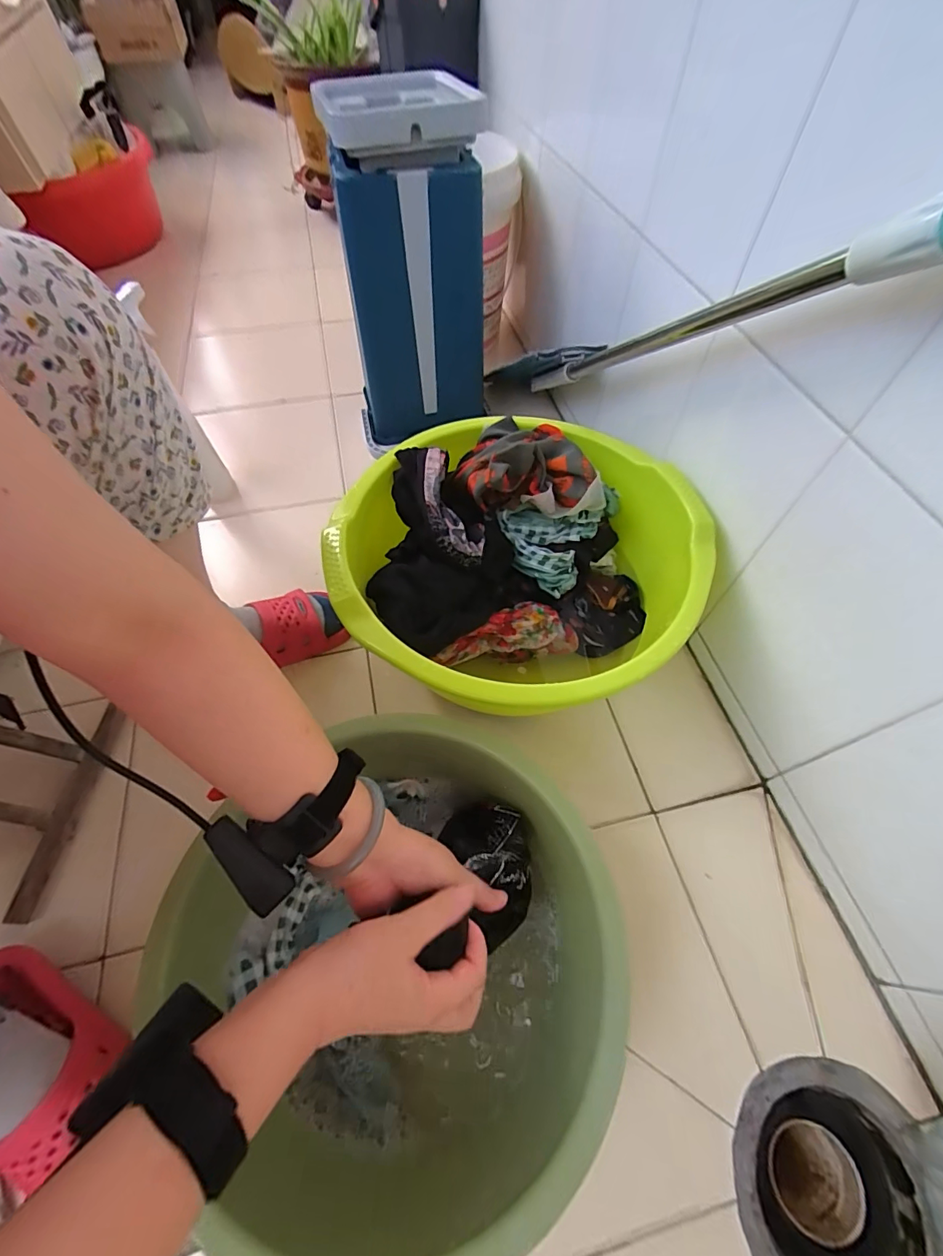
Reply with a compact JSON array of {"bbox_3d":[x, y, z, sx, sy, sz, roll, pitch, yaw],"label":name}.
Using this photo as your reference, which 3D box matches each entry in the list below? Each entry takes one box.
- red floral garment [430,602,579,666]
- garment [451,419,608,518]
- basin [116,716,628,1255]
[{"bbox_3d":[0.045,0.006,0.579,0.170,0.049,0.063,-11,56,-7],"label":"red floral garment"},{"bbox_3d":[0.068,-0.205,0.581,0.171,0.077,0.134,-2,55,-1],"label":"garment"},{"bbox_3d":[-0.046,0.291,0.416,0.311,0.141,0.337,0,55,0],"label":"basin"}]

